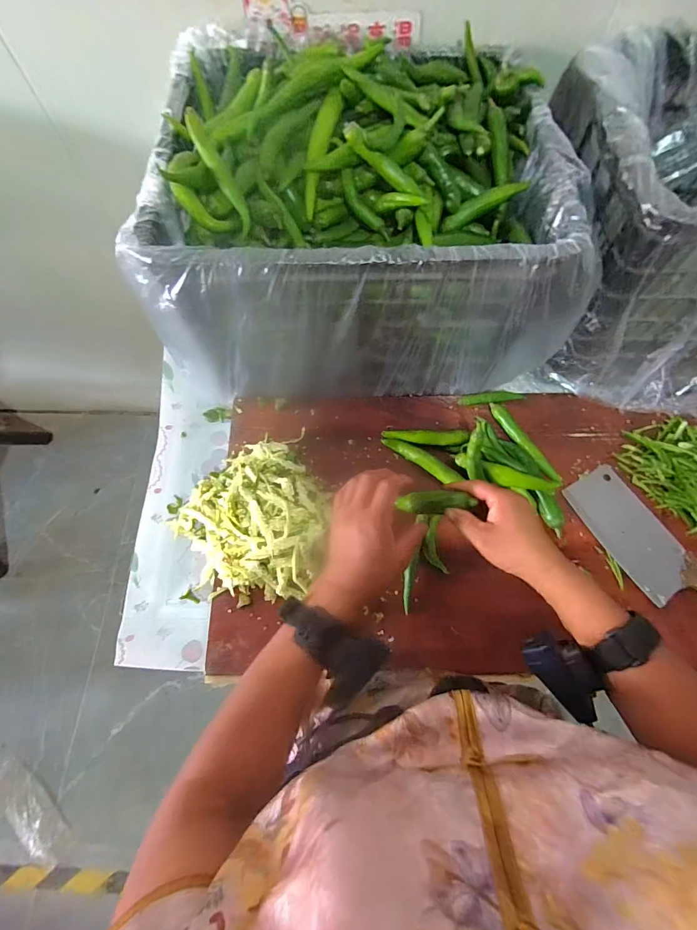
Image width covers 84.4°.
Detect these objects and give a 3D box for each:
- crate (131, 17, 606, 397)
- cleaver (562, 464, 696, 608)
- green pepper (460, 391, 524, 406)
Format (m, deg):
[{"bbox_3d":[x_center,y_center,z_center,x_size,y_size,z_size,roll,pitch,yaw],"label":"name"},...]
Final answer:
[{"bbox_3d":[0.024,-0.318,0.540,0.504,0.262,0.375,-1,68,-1],"label":"crate"},{"bbox_3d":[0.416,0.127,0.510,0.092,0.015,0.278,-28,71,-11],"label":"cleaver"},{"bbox_3d":[0.224,-0.104,0.599,0.100,0.018,0.020,-2,68,-1],"label":"green pepper"}]

